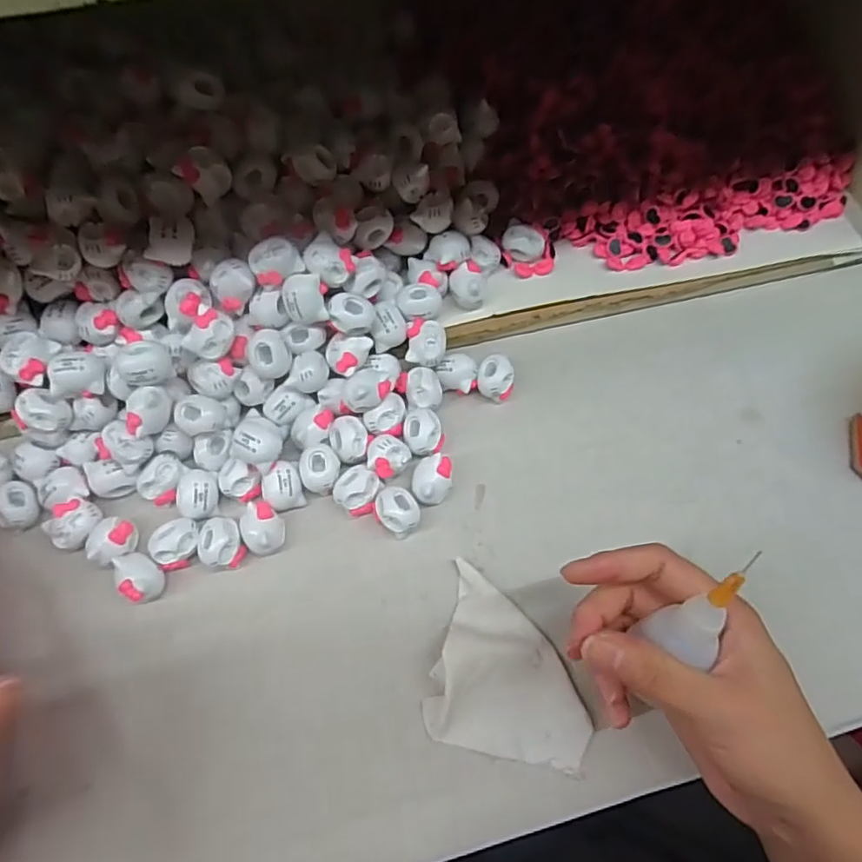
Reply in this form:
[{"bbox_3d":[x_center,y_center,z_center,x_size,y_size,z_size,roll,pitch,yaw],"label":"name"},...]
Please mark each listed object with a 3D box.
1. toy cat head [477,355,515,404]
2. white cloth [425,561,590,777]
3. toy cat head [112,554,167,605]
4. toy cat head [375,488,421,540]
[{"bbox_3d":[0.037,-0.030,0.340,0.021,0.020,0.020,5,63,4],"label":"toy cat head"},{"bbox_3d":[0.041,0.113,0.281,0.075,0.012,0.077,14,64,8],"label":"white cloth"},{"bbox_3d":[-0.145,0.073,0.294,0.025,0.016,0.020,33,68,16],"label":"toy cat head"},{"bbox_3d":[-0.017,0.043,0.310,0.022,0.021,0.022,-1,63,1],"label":"toy cat head"}]

